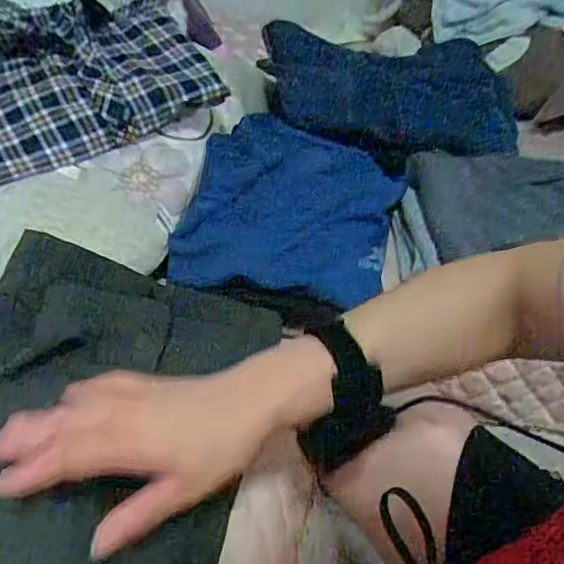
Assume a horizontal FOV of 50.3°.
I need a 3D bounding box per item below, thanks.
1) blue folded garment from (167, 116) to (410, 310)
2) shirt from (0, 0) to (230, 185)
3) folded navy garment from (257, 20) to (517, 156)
[{"bbox_3d":[0.013,-0.088,0.677,0.230,0.044,0.254,12,57,1],"label":"blue folded garment"},{"bbox_3d":[-0.251,-0.246,0.710,0.282,0.115,0.260,-22,47,-28],"label":"shirt"},{"bbox_3d":[0.162,-0.274,0.849,0.406,0.108,0.154,0,39,-24],"label":"folded navy garment"}]

